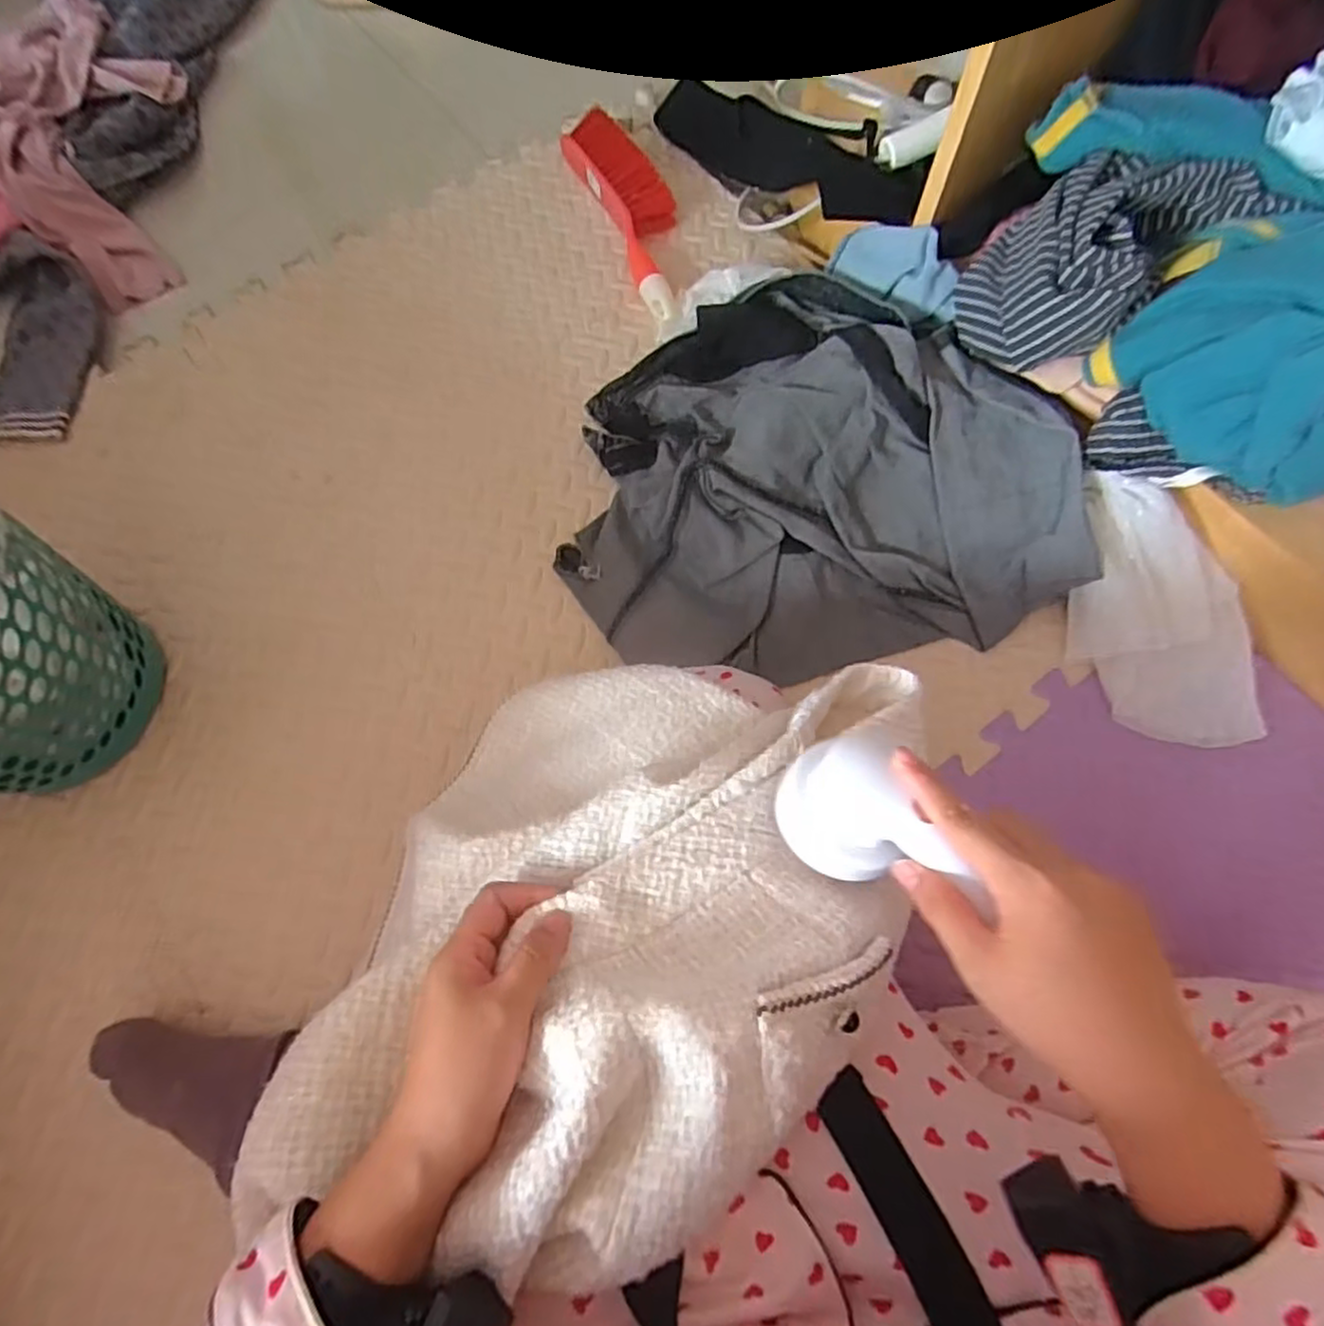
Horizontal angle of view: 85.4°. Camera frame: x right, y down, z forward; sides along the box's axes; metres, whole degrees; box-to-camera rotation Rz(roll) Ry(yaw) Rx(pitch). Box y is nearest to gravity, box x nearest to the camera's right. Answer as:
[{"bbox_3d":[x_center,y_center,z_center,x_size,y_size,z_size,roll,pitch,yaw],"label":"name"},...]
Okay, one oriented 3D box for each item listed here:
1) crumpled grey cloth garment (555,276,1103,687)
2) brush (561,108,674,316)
[{"bbox_3d":[0.119,-0.201,0.672,0.438,0.098,0.411,-11,70,-2],"label":"crumpled grey cloth garment"},{"bbox_3d":[-0.026,-0.514,0.818,0.086,0.047,0.307,-21,71,-6],"label":"brush"}]

